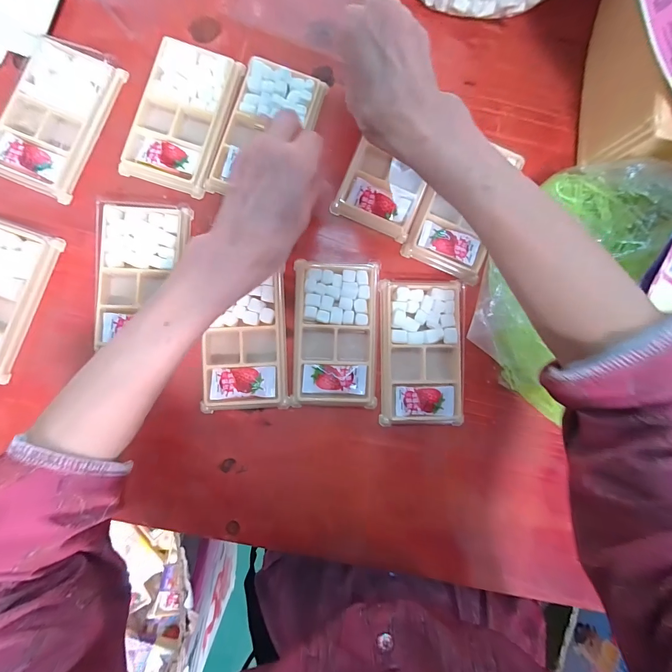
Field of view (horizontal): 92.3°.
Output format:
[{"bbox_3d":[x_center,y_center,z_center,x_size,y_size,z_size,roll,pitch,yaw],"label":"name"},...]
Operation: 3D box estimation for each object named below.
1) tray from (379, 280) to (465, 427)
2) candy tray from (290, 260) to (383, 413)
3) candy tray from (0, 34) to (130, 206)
[{"bbox_3d":[0.082,0.016,0.306,0.079,0.011,0.137,1,87,-3],"label":"tray"},{"bbox_3d":[0.000,-0.002,0.302,0.079,0.012,0.132,3,87,-3],"label":"candy tray"},{"bbox_3d":[-0.256,-0.197,0.293,0.074,0.015,0.131,22,86,-2],"label":"candy tray"}]

